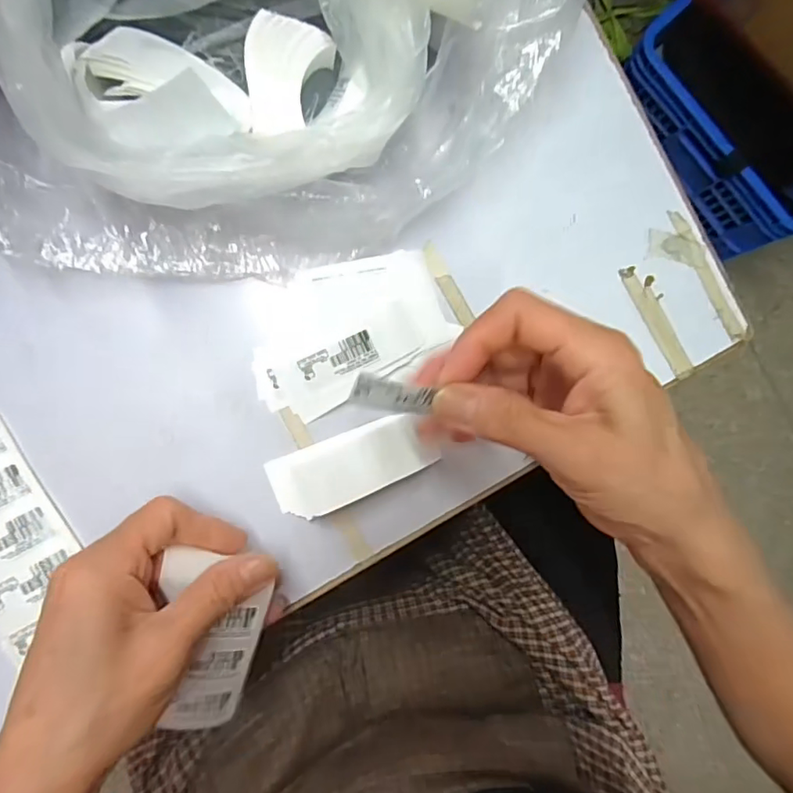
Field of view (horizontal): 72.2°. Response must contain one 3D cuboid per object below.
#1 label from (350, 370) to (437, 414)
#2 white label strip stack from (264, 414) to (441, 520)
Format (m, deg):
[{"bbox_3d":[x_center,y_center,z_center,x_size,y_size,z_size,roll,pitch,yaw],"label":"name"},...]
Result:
[{"bbox_3d":[-0.002,0.001,0.221,0.034,0.004,0.015,16,123,-20],"label":"label"},{"bbox_3d":[-0.025,0.037,0.302,0.088,0.019,0.038,-27,93,-8],"label":"white label strip stack"}]

